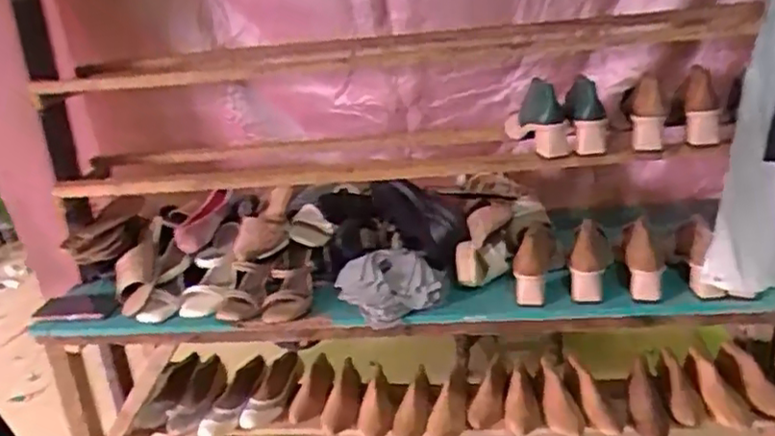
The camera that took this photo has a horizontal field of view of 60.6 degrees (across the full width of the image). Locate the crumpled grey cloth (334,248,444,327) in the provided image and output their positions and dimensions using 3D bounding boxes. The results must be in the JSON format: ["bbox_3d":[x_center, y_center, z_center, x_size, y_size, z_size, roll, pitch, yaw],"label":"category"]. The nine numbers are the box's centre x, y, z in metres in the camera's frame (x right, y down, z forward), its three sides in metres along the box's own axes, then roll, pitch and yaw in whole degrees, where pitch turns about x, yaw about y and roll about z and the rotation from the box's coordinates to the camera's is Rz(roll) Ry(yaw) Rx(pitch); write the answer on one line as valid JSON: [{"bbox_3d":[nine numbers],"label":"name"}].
[{"bbox_3d":[0.005,0.127,1.256,0.202,0.071,0.168,-4,24,4],"label":"crumpled grey cloth"}]

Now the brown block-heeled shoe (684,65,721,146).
[{"bbox_3d":[0.565,-0.204,1.188,0.059,0.117,0.185,4,26,22],"label":"brown block-heeled shoe"}]

